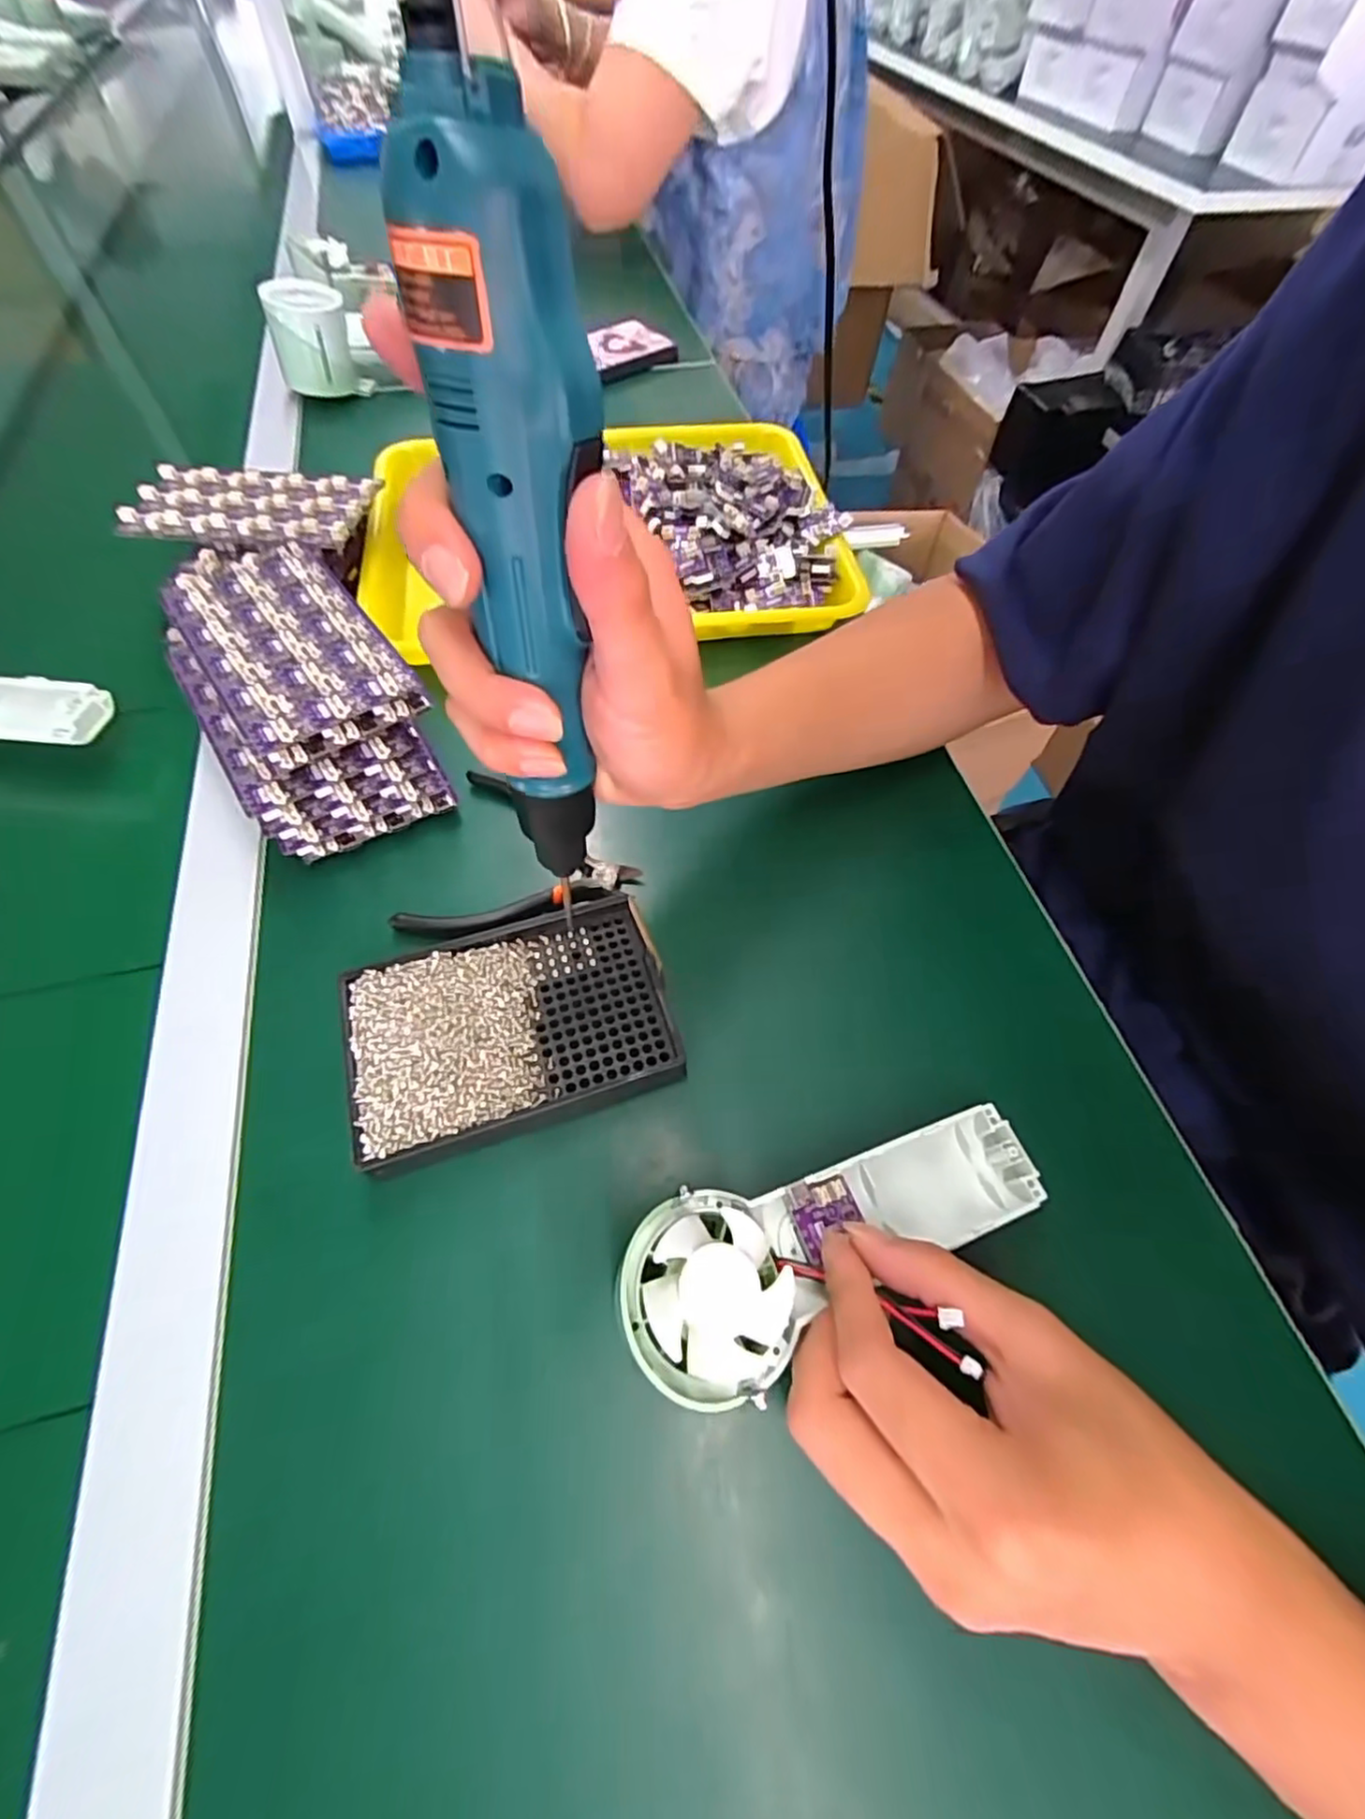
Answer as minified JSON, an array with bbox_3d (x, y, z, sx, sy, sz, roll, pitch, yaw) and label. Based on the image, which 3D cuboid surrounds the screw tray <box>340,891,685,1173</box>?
[{"bbox_3d":[-0.078,0.048,0.290,0.135,0.018,0.098,-17,62,-11],"label":"screw tray"}]

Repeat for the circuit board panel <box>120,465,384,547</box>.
[{"bbox_3d":[-0.277,-0.264,0.420,0.147,0.010,0.075,6,60,1],"label":"circuit board panel"}]

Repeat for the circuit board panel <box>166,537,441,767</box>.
[{"bbox_3d":[-0.210,-0.143,0.342,0.082,0.015,0.160,-33,67,-19],"label":"circuit board panel"}]

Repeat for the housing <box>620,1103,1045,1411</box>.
[{"bbox_3d":[0.063,0.121,0.244,0.172,0.025,0.060,-9,60,-24],"label":"housing"}]

